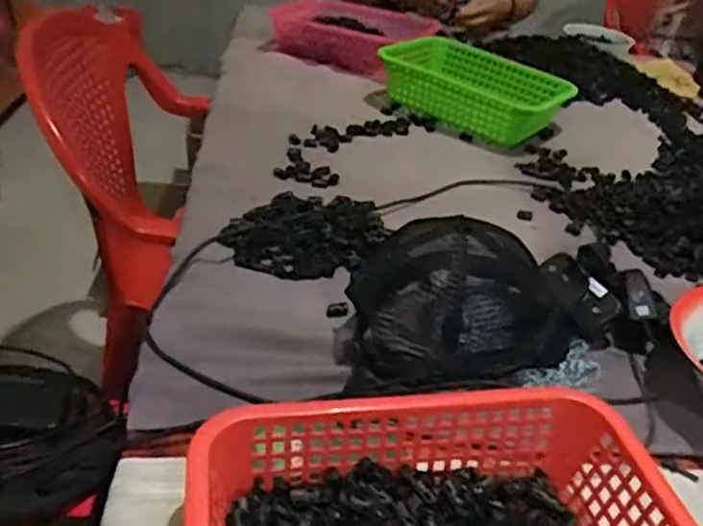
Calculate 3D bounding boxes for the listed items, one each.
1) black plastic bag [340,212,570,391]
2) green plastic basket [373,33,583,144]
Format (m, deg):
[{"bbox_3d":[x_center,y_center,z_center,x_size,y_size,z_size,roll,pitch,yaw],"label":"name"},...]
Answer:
[{"bbox_3d":[0.107,0.037,0.640,0.228,0.106,0.118,-5,36,-18],"label":"black plastic bag"},{"bbox_3d":[0.212,-0.300,1.233,0.332,0.084,0.215,28,39,28],"label":"green plastic basket"}]

